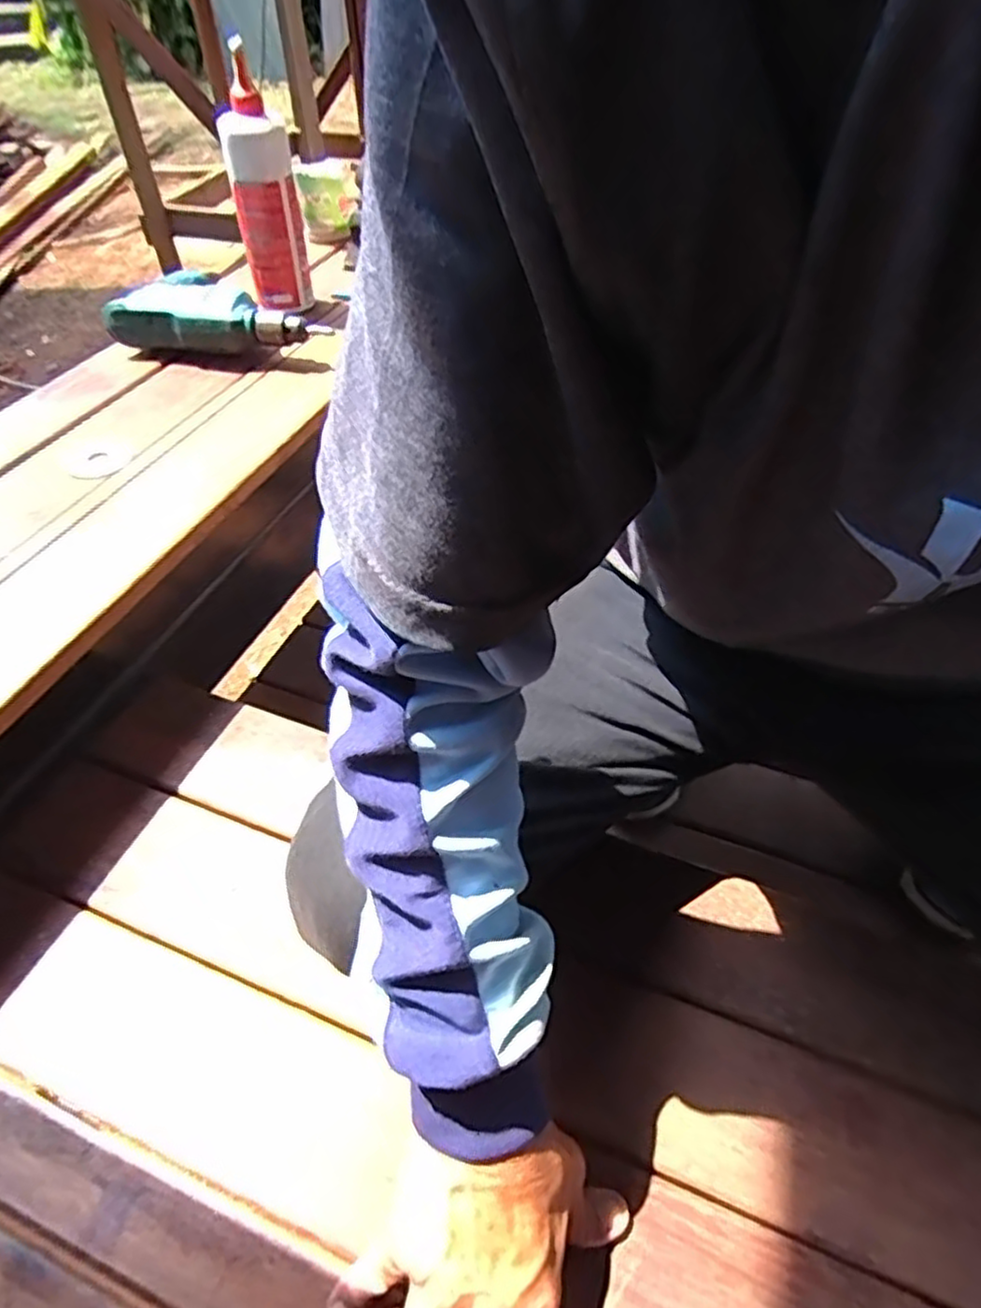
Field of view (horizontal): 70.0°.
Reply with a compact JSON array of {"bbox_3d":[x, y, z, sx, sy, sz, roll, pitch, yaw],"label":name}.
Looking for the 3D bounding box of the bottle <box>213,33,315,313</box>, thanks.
[{"bbox_3d":[-0.242,-0.488,0.756,0.067,0.208,0.041,-13,49,-12],"label":"bottle"}]

